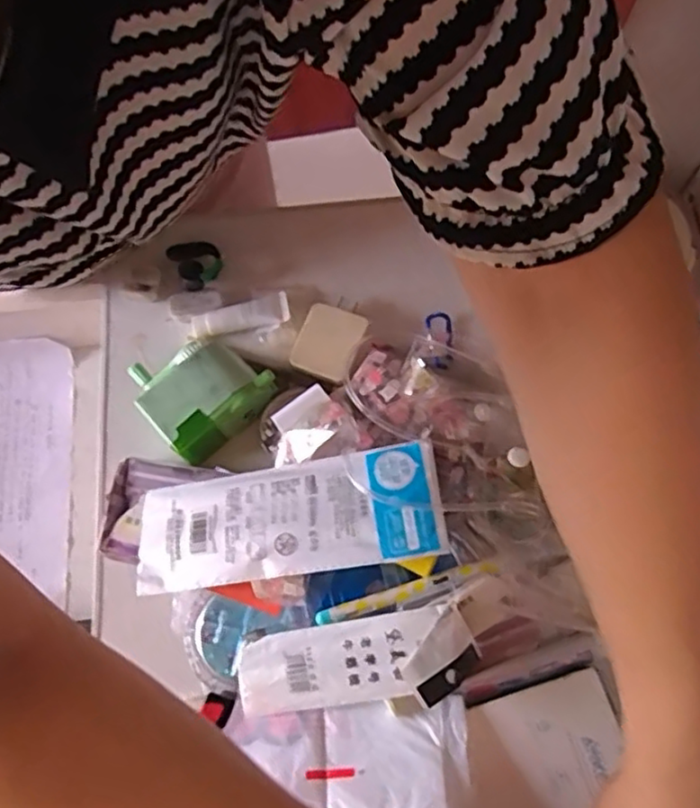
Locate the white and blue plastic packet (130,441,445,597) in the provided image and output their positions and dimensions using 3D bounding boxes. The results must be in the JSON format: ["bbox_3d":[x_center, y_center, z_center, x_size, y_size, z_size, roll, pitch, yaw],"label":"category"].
[{"bbox_3d":[-0.044,0.075,0.423,0.203,0.013,0.069,-11,71,14],"label":"white and blue plastic packet"}]

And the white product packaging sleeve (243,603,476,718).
[{"bbox_3d":[0.001,0.162,0.409,0.149,0.012,0.049,-15,76,12],"label":"white product packaging sleeve"}]

